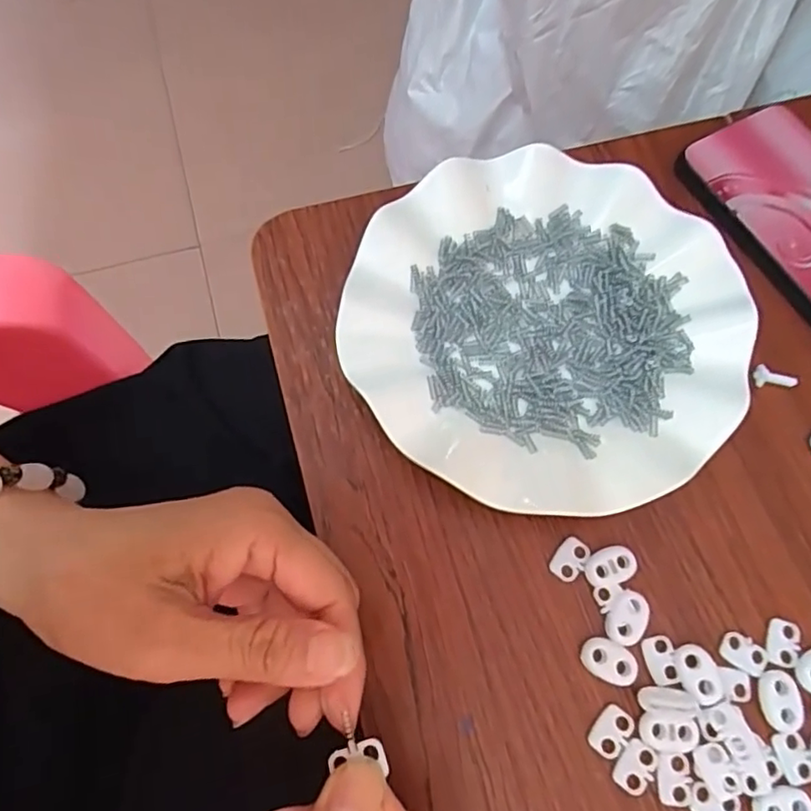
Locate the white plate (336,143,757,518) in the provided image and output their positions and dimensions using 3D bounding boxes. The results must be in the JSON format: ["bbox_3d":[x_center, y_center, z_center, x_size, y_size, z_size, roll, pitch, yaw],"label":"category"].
[{"bbox_3d":[0.066,-0.040,0.293,0.180,0.025,0.181,0,70,-1],"label":"white plate"}]

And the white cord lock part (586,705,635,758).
[{"bbox_3d":[0.082,0.130,0.240,0.013,0.004,0.019,36,73,12],"label":"white cord lock part"}]

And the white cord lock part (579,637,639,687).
[{"bbox_3d":[0.084,0.105,0.248,0.023,0.004,0.015,26,71,8],"label":"white cord lock part"}]

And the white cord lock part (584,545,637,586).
[{"bbox_3d":[0.089,0.070,0.262,0.022,0.004,0.015,-14,70,-6],"label":"white cord lock part"}]

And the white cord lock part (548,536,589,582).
[{"bbox_3d":[0.072,0.067,0.263,0.013,0.004,0.019,30,72,10],"label":"white cord lock part"}]

